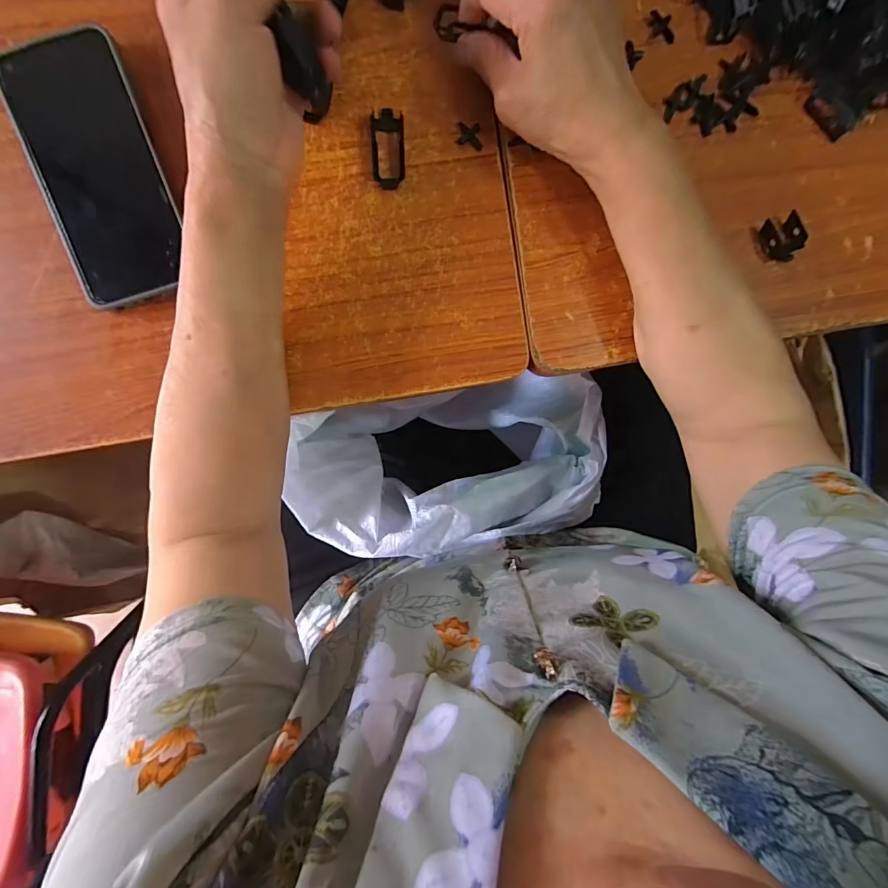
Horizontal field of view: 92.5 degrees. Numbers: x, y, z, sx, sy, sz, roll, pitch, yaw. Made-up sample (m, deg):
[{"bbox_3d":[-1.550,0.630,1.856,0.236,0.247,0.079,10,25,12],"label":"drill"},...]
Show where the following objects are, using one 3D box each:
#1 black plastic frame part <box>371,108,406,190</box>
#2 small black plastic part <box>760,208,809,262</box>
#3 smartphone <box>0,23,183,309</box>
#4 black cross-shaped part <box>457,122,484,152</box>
[{"bbox_3d":[-0.039,-0.205,0.294,0.023,0.007,0.051,-2,94,-4],"label":"black plastic frame part"},{"bbox_3d":[0.251,-0.152,0.315,0.029,0.012,0.031,-15,95,-2],"label":"small black plastic part"},{"bbox_3d":[-0.224,-0.179,0.278,0.076,0.012,0.163,-19,95,-2],"label":"smartphone"},{"bbox_3d":[0.019,-0.216,0.297,0.018,0.004,0.017,4,94,-4],"label":"black cross-shaped part"}]

